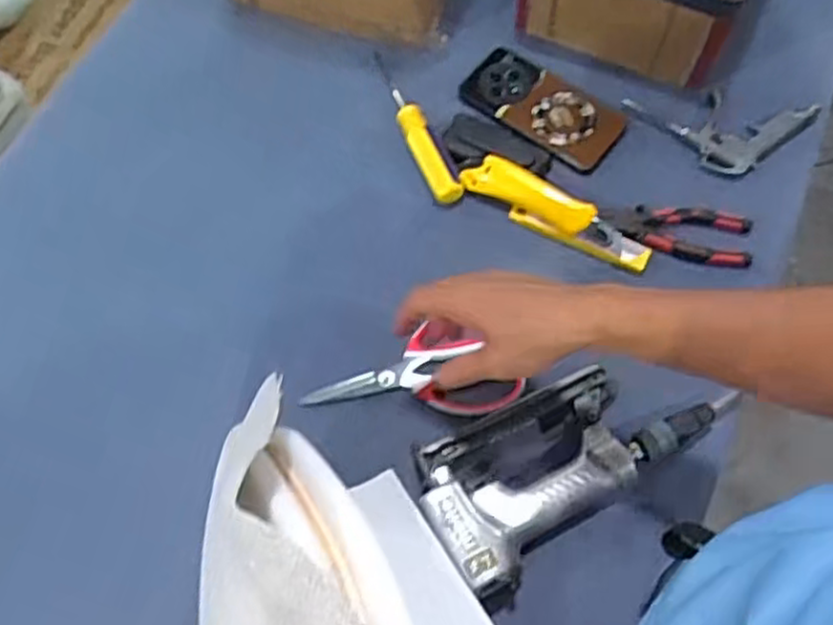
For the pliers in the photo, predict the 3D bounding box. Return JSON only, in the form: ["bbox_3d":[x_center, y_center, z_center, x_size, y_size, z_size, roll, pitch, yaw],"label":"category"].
[{"bbox_3d":[0.237,-0.076,0.682,0.139,0.023,0.051,6,66,6],"label":"pliers"}]

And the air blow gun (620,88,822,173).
[{"bbox_3d":[0.301,-0.175,0.705,0.188,0.035,0.079,0,65,3],"label":"air blow gun"}]

